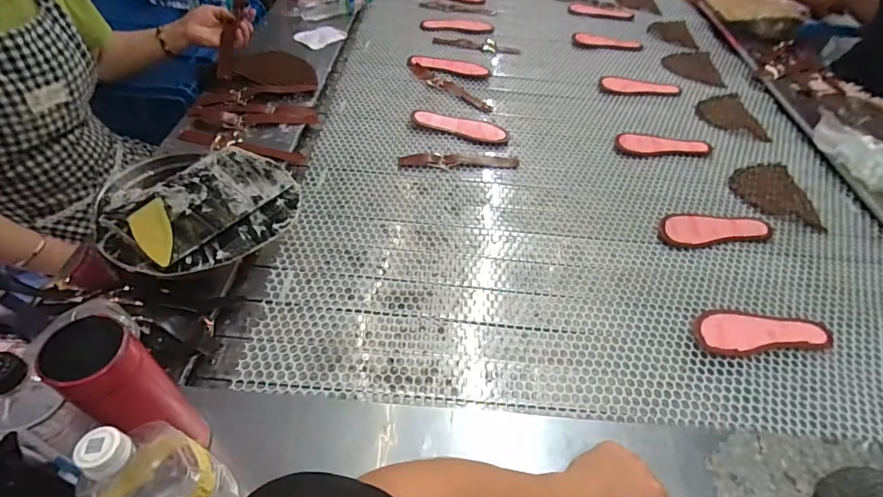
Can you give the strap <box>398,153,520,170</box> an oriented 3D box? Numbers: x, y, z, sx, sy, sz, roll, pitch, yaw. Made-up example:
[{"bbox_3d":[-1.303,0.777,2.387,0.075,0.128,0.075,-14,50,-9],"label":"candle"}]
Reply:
[{"bbox_3d":[0.037,-0.185,0.949,0.248,0.009,0.047,4,49,-2],"label":"strap"}]

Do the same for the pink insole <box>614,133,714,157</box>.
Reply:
[{"bbox_3d":[0.512,-0.239,1.044,0.222,0.011,0.075,1,49,-5],"label":"pink insole"}]

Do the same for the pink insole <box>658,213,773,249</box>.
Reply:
[{"bbox_3d":[0.526,-0.040,0.873,0.233,0.015,0.085,-4,50,-9],"label":"pink insole"}]

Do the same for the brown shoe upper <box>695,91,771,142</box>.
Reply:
[{"bbox_3d":[0.746,-0.356,1.181,0.158,0.013,0.213,3,49,-4],"label":"brown shoe upper"}]

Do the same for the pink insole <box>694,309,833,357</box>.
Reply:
[{"bbox_3d":[0.509,0.129,0.721,0.217,0.013,0.083,-4,49,-9],"label":"pink insole"}]

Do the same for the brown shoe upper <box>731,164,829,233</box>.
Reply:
[{"bbox_3d":[0.714,-0.136,0.977,0.161,0.010,0.217,13,49,6],"label":"brown shoe upper"}]

